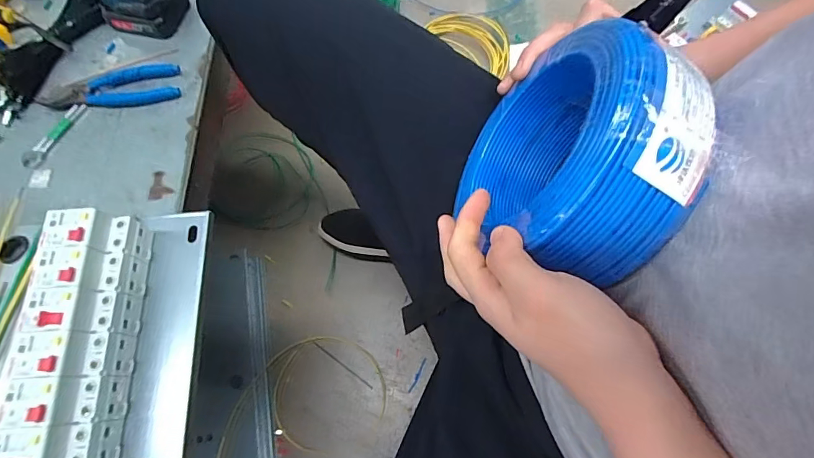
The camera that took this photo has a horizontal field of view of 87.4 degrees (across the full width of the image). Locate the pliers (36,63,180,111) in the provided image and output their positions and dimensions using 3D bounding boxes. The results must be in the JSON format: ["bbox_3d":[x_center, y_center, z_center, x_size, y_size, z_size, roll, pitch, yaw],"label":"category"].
[{"bbox_3d":[-0.363,-0.172,0.519,0.169,0.014,0.048,-8,69,-2],"label":"pliers"}]

